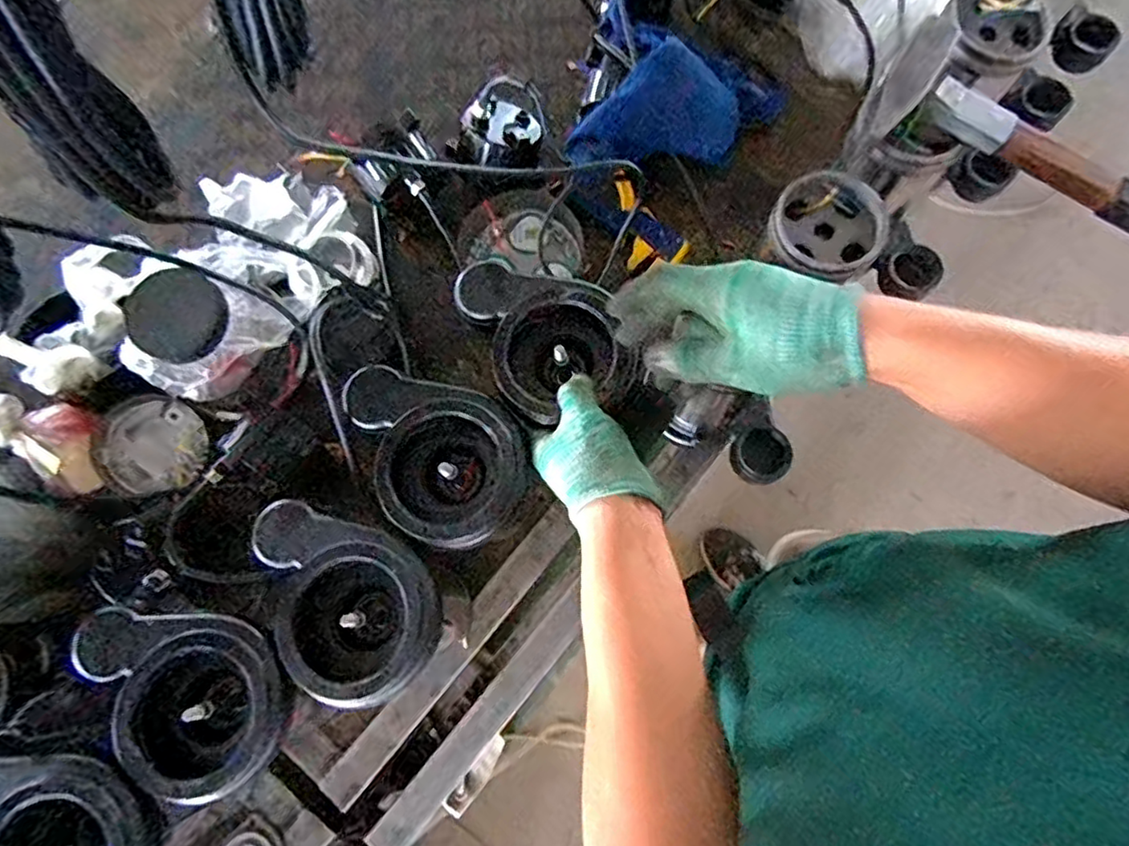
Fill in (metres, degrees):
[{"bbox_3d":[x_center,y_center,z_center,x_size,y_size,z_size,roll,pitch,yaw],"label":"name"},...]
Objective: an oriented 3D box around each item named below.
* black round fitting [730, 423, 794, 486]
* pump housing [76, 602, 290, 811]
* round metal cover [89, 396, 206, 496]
[{"bbox_3d":[0.193,0.032,0.620,0.055,0.020,0.055,0,76,1],"label":"black round fitting"},{"bbox_3d":[-0.284,0.193,0.471,0.169,0.058,0.118,34,79,9],"label":"pump housing"},{"bbox_3d":[-0.435,0.024,0.665,0.100,0.012,0.099,0,89,-16],"label":"round metal cover"}]

